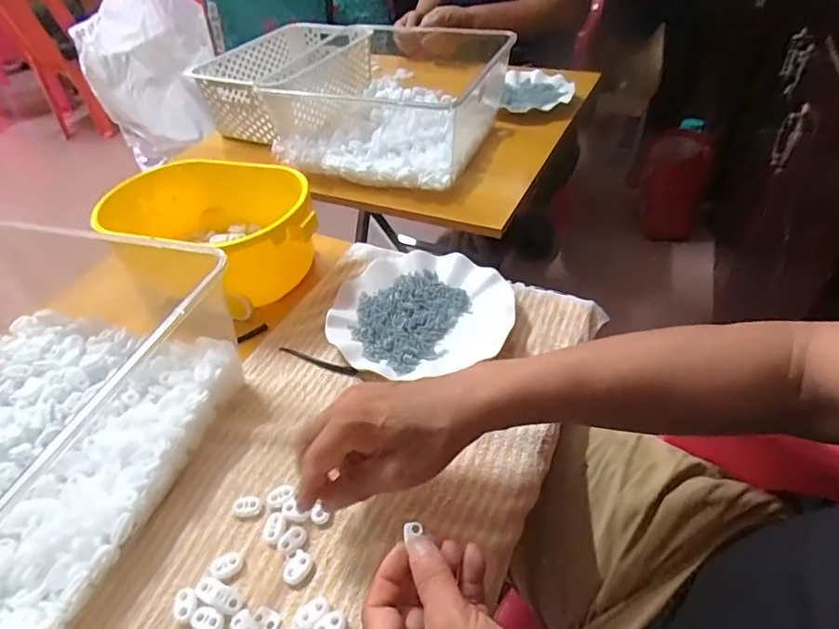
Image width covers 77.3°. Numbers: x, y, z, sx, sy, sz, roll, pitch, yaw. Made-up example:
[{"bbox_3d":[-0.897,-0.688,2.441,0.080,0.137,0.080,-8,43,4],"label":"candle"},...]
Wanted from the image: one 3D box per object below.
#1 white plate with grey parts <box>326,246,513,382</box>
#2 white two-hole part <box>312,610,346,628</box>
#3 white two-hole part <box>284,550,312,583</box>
[{"bbox_3d":[-0.001,-0.009,0.550,0.184,0.023,0.173,-3,43,3],"label":"white plate with grey parts"},{"bbox_3d":[-0.059,0.205,0.343,0.021,0.004,0.015,-33,49,-26],"label":"white two-hole part"},{"bbox_3d":[-0.087,0.180,0.374,0.016,0.005,0.022,23,50,27],"label":"white two-hole part"}]

